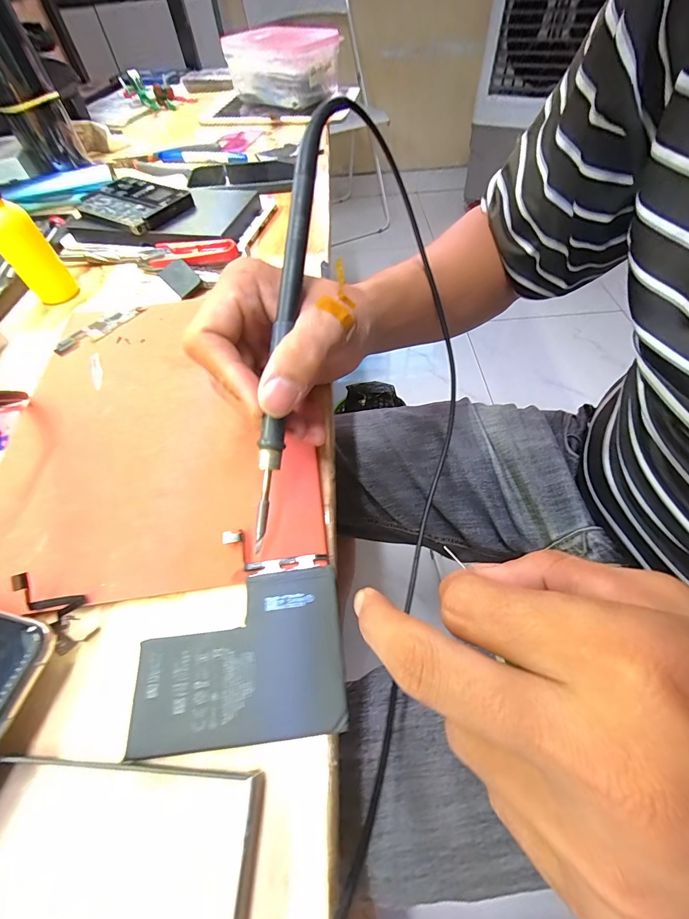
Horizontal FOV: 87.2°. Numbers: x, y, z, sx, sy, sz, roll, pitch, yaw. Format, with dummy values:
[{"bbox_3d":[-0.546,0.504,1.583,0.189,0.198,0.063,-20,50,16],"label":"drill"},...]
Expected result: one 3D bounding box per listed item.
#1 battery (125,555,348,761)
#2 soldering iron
[{"bbox_3d":[-0.046,0.082,0.160,0.087,0.004,0.070,-7,57,-1],"label":"battery"},{"bbox_3d":[-0.024,-0.074,0.180,0.016,0.015,0.231,8,88,10],"label":"soldering iron"}]

